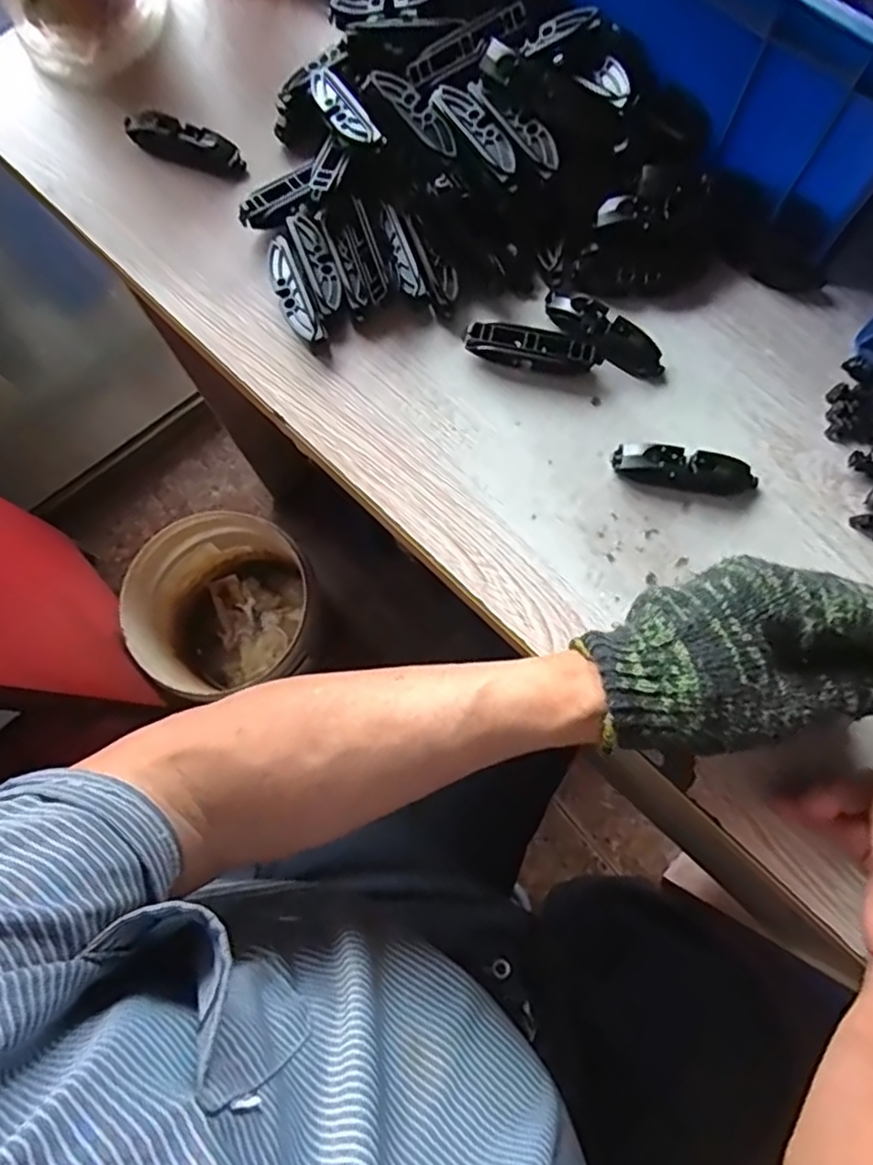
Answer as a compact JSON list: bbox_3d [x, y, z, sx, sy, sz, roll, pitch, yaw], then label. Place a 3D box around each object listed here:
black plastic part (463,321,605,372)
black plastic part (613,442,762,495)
[{"bbox_3d":[0.058,-0.143,0.389,0.080,0.019,0.021,9,76,4],"label":"black plastic part"},{"bbox_3d":[0.142,-0.064,0.370,0.079,0.016,0.025,17,77,6],"label":"black plastic part"}]

